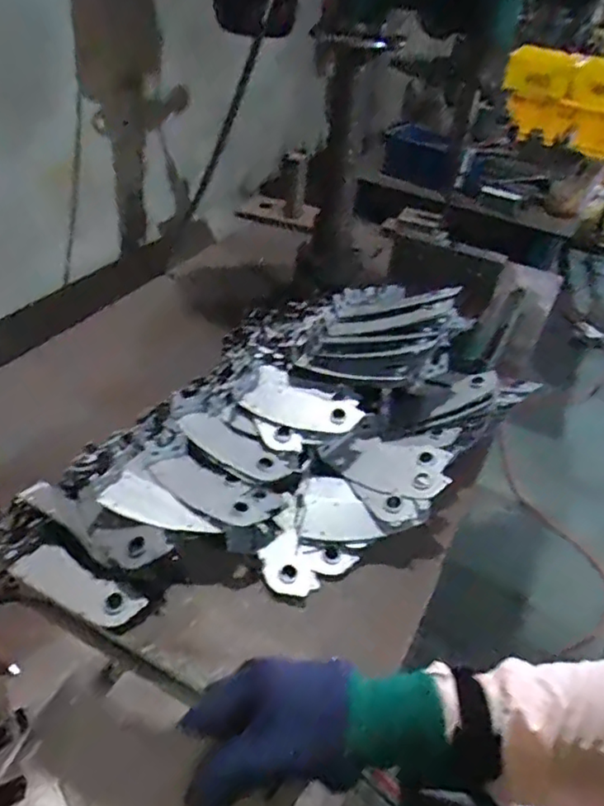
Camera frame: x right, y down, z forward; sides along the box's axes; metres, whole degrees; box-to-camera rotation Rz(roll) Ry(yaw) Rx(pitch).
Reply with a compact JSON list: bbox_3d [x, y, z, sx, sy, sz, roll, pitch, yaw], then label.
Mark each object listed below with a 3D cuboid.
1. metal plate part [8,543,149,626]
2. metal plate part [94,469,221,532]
[{"bbox_3d":[-0.266,0.215,0.735,0.159,0.010,0.052,24,46,15],"label":"metal plate part"},{"bbox_3d":[-0.174,0.129,0.777,0.145,0.004,0.059,20,44,11],"label":"metal plate part"}]

